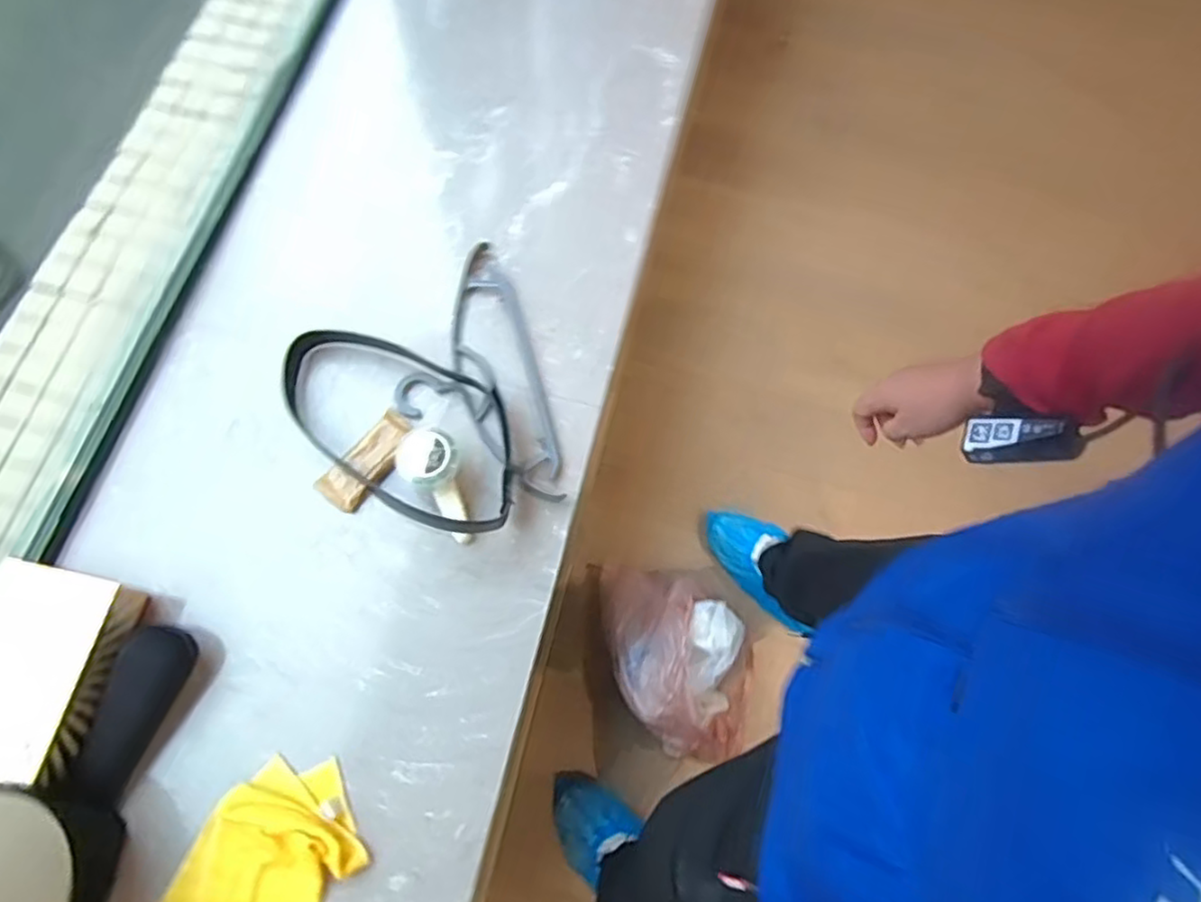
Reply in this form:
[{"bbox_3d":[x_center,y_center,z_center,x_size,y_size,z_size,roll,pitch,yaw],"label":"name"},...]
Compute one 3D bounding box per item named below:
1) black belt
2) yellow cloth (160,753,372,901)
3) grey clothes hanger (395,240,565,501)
[{"bbox_3d":[-0.259,-0.033,0.894,0.379,0.041,0.205,26,72,4],"label":"black belt"},{"bbox_3d":[-0.367,0.470,0.746,0.171,0.031,0.253,31,73,6],"label":"yellow cloth"},{"bbox_3d":[-0.181,-0.100,0.937,0.192,0.034,0.389,-15,74,-9],"label":"grey clothes hanger"}]

